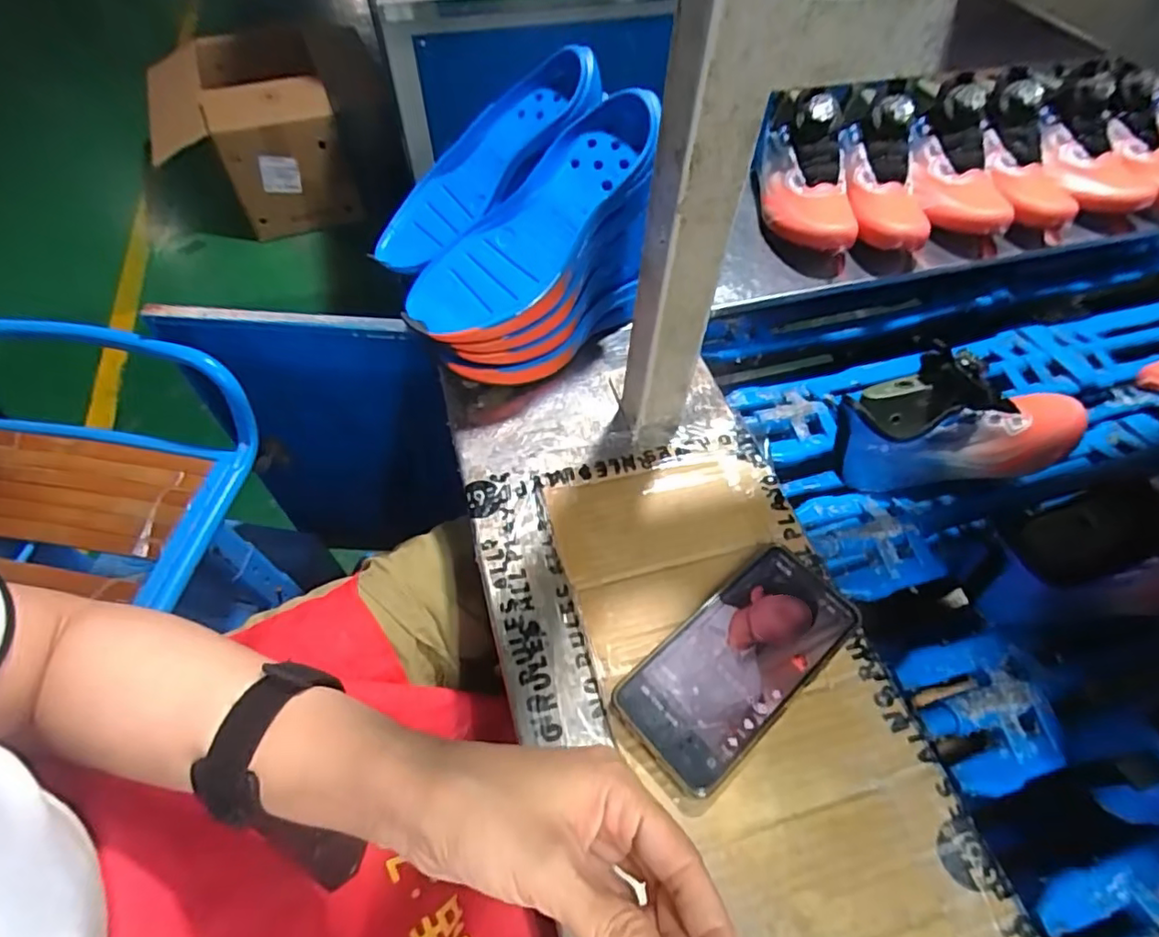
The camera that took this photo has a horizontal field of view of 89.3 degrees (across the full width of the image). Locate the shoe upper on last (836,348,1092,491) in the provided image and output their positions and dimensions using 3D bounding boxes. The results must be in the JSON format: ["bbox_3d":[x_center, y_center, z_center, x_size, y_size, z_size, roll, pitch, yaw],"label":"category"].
[{"bbox_3d":[0.340,-0.041,0.510,0.224,0.088,0.076,-7,55,-5],"label":"shoe upper on last"}]

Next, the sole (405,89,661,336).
[{"bbox_3d":[-0.032,-0.193,0.463,0.239,0.033,0.092,-45,64,3],"label":"sole"}]

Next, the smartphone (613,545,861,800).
[{"bbox_3d":[0.104,0.121,0.376,0.165,0.017,0.075,-34,63,-23],"label":"smartphone"}]

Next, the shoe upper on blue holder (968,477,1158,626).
[{"bbox_3d":[0.410,0.059,0.426,0.236,0.105,0.070,-6,55,-4],"label":"shoe upper on blue holder"}]

